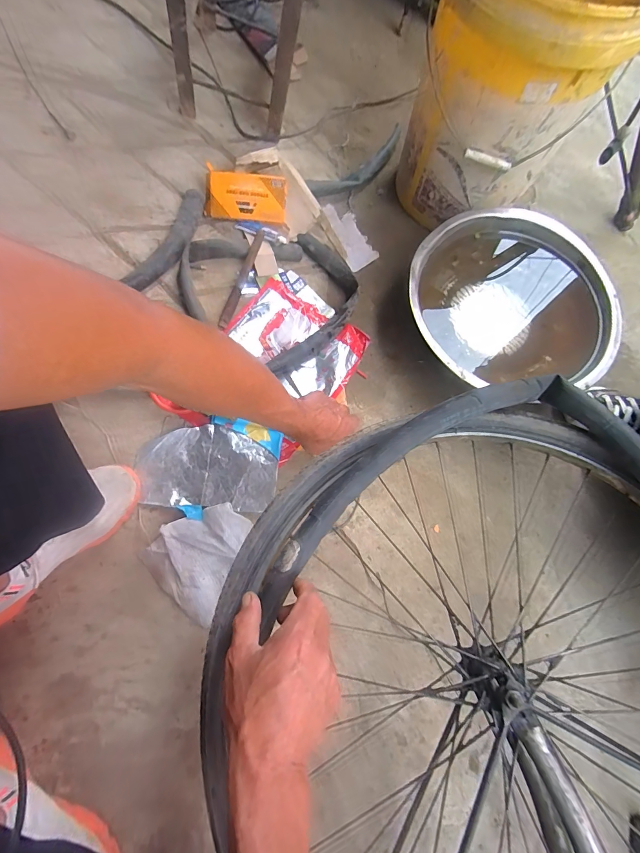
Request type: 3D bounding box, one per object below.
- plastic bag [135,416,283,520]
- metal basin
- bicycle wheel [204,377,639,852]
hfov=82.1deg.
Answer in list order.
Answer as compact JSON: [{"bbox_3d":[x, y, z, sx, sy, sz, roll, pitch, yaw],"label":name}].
[{"bbox_3d":[-0.172,0.066,0.574,0.209,0.011,0.138,3,74,0],"label":"plastic bag"},{"bbox_3d":[0.347,-0.242,0.680,0.386,0.088,0.340,-3,74,-2],"label":"metal basin"},{"bbox_3d":[0.183,0.256,0.315,0.519,0.099,0.568,0,74,-1],"label":"bicycle wheel"}]

